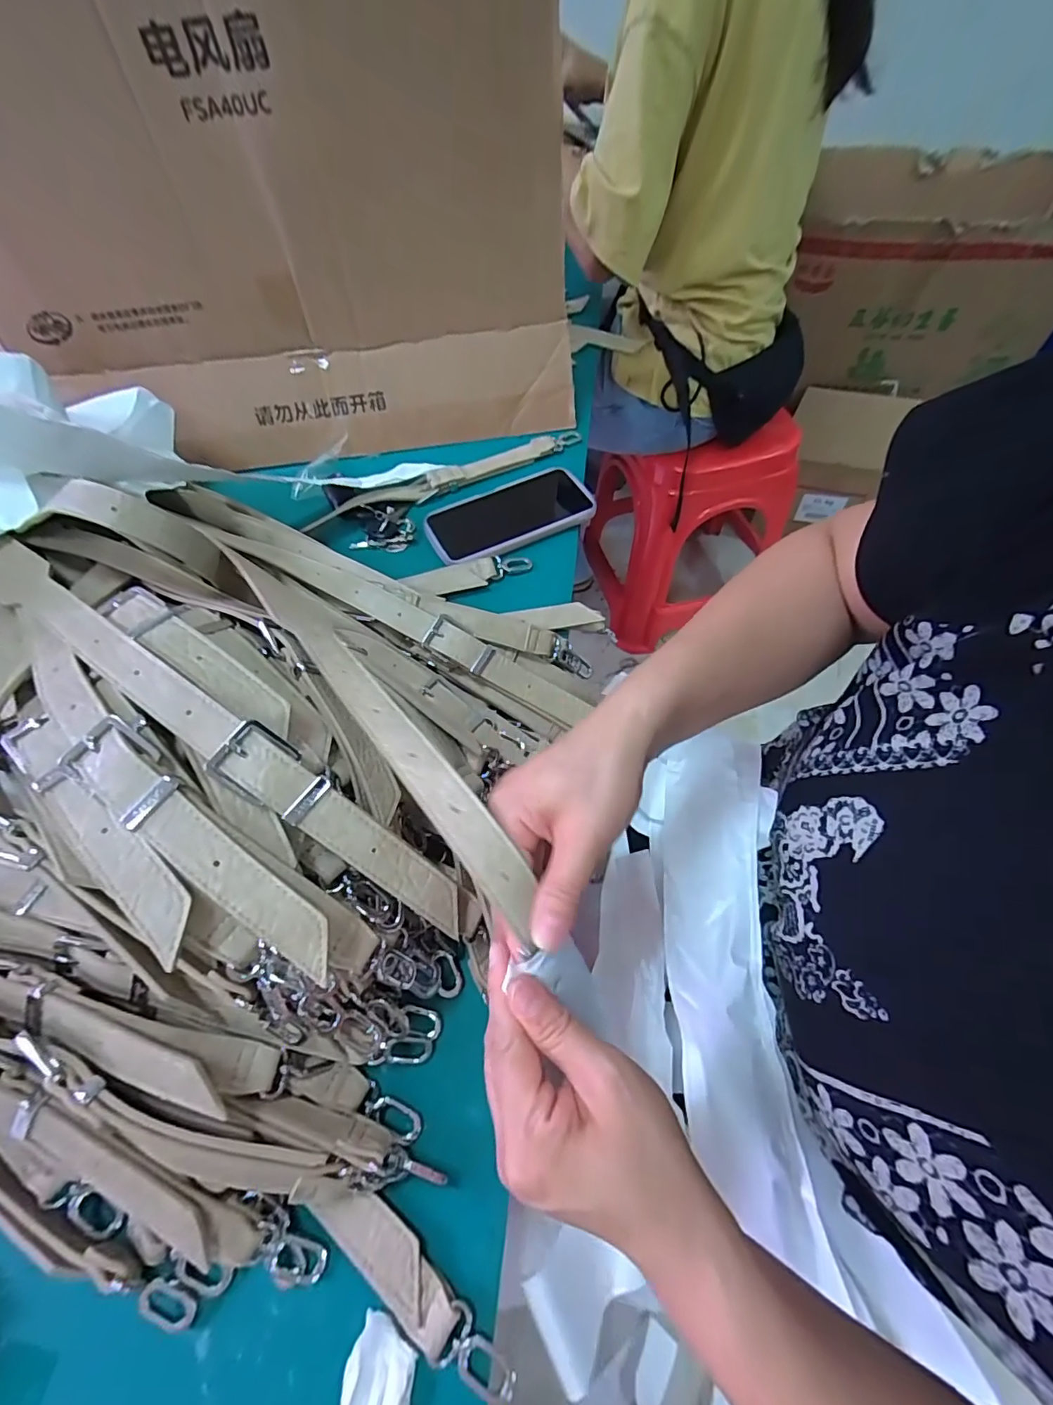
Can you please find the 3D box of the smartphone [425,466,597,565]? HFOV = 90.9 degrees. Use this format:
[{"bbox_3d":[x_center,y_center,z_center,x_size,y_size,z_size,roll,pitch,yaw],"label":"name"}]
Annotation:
[{"bbox_3d":[-0.015,-0.192,0.533,0.168,0.010,0.086,-25,63,-11],"label":"smartphone"}]

